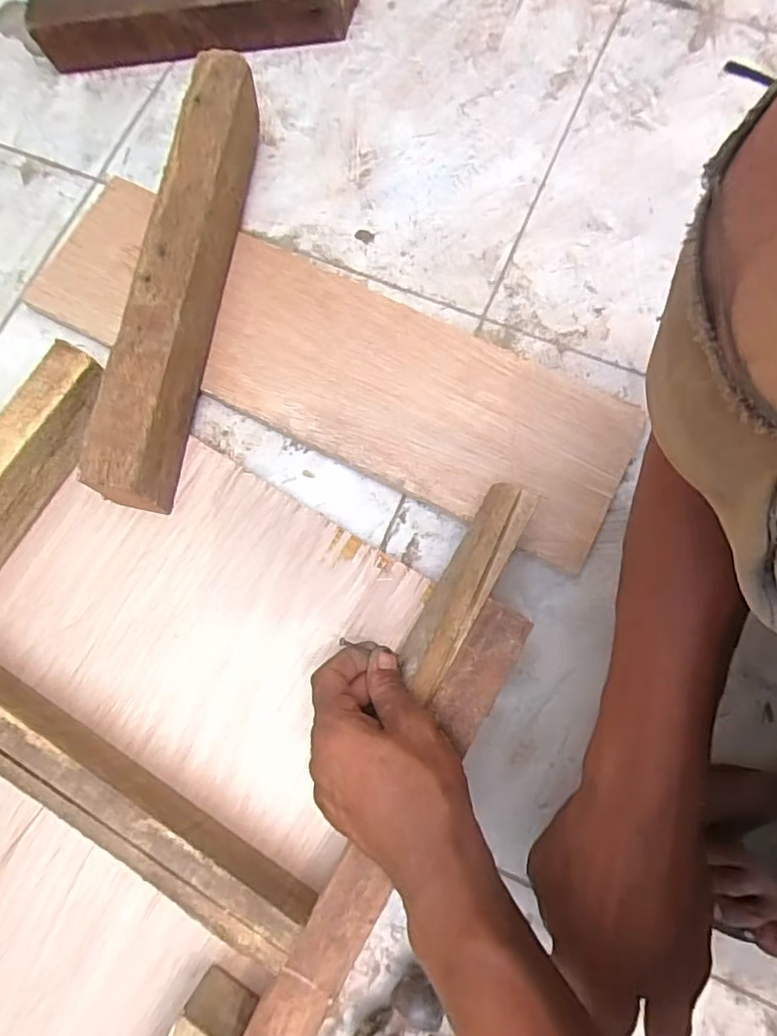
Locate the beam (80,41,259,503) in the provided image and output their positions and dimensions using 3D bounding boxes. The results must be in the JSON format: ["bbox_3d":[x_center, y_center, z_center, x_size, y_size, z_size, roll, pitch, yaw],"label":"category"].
[{"bbox_3d":[-0.166,-0.192,0.478,0.062,0.072,0.376,8,78,4],"label":"beam"}]

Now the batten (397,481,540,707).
[{"bbox_3d":[0.052,0.044,0.401,0.033,0.028,0.152,29,77,5],"label":"batten"}]

